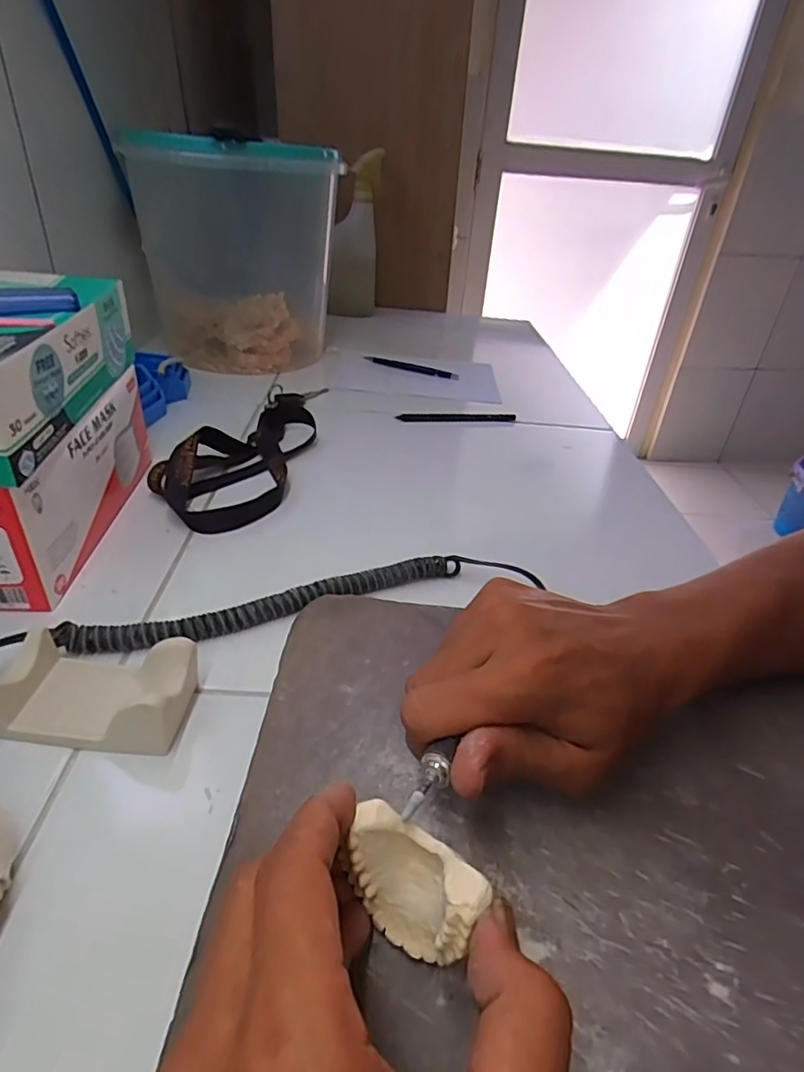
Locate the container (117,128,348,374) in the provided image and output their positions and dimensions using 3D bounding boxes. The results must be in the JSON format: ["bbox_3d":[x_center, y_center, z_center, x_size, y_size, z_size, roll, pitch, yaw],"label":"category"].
[{"bbox_3d":[-0.192,-0.344,0.709,0.225,0.237,0.224,0,34,-8],"label":"container"}]

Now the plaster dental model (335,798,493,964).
[{"bbox_3d":[0.004,0.124,0.205,0.050,0.048,0.022,29,40,30],"label":"plaster dental model"}]

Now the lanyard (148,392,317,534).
[{"bbox_3d":[-0.138,-0.077,0.506,0.095,0.033,0.218,9,34,4],"label":"lanyard"}]

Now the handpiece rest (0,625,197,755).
[{"bbox_3d":[-0.148,0.074,0.282,0.091,0.033,0.048,6,34,1],"label":"handpiece rest"}]

